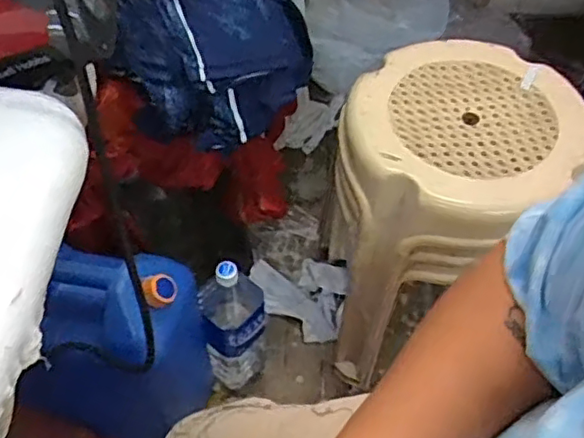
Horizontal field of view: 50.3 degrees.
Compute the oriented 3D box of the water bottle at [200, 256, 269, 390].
[{"bbox_3d":[-0.098,0.166,1.043,0.100,0.295,0.119,-9,54,-7],"label":"water bottle"}]

